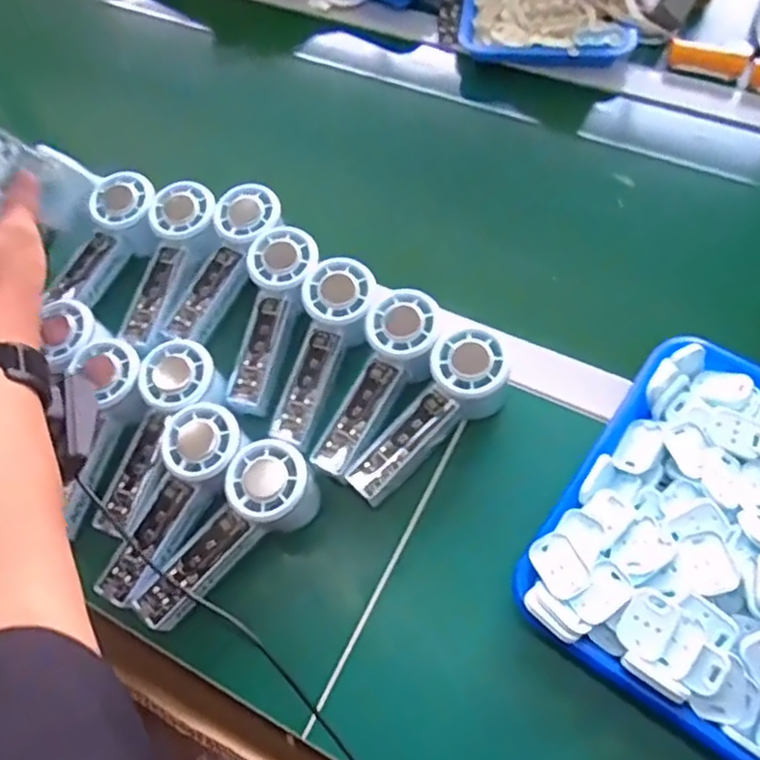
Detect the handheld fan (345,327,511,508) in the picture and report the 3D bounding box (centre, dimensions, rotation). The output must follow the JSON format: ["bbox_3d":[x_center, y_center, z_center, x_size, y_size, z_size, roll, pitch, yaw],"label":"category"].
[{"bbox_3d":[0.039,0.031,0.515,0.148,0.064,0.052,-46,66,-5],"label":"handheld fan"}]

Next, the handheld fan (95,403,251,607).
[{"bbox_3d":[-0.150,0.091,0.495,0.063,0.034,0.149,25,82,17],"label":"handheld fan"}]

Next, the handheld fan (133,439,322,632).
[{"bbox_3d":[-0.107,0.112,0.489,0.154,0.048,0.063,-46,66,0],"label":"handheld fan"}]

